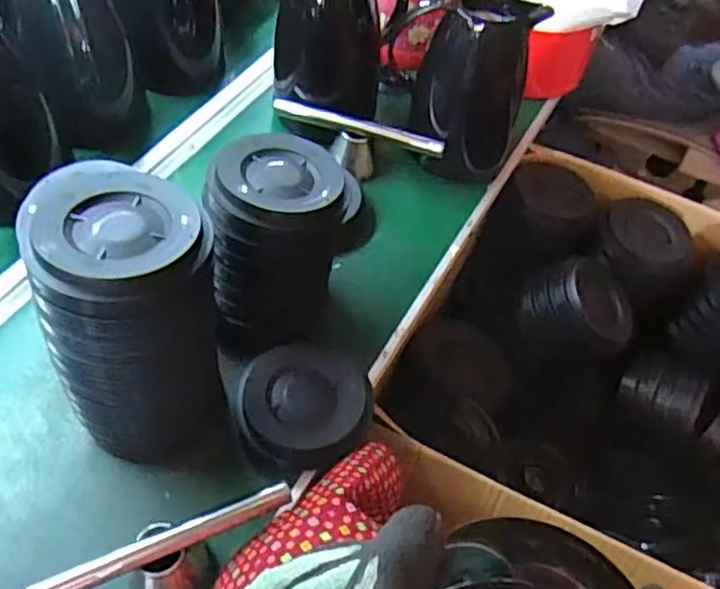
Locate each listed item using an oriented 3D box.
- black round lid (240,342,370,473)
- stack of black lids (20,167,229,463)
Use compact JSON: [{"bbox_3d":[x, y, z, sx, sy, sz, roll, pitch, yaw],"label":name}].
[{"bbox_3d":[-0.048,0.099,0.618,0.114,0.034,0.114,3,53,-4],"label":"black round lid"},{"bbox_3d":[-0.167,0.030,0.535,0.122,0.224,0.133,-6,54,-10],"label":"stack of black lids"}]

